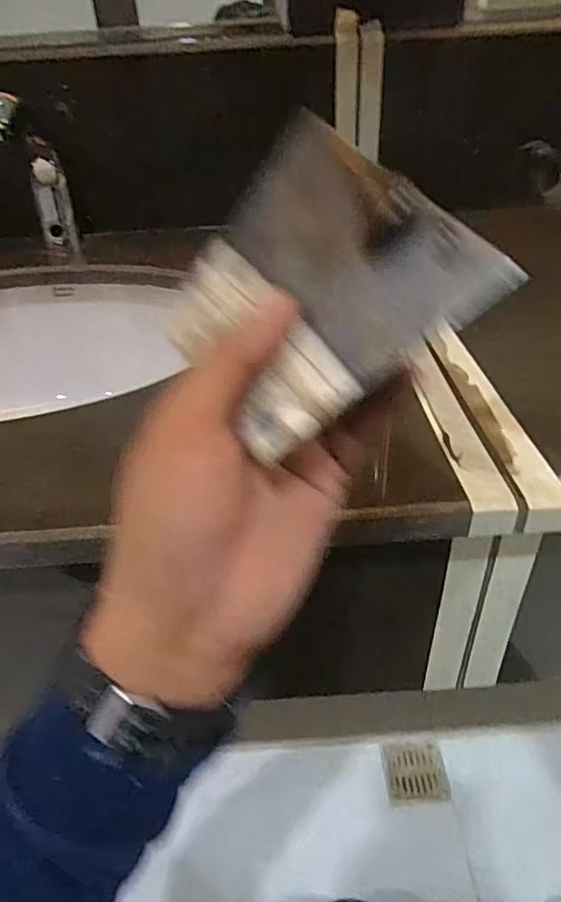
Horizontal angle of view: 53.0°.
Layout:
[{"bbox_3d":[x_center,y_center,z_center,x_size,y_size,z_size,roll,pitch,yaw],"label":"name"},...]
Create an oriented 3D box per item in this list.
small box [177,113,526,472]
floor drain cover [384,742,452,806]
[{"bbox_3d":[0.006,-0.060,0.200,0.095,0.012,0.114,-45,59,13],"label":"small box"},{"bbox_3d":[0.231,0.549,0.965,0.100,0.006,0.097,-4,36,0],"label":"floor drain cover"}]

